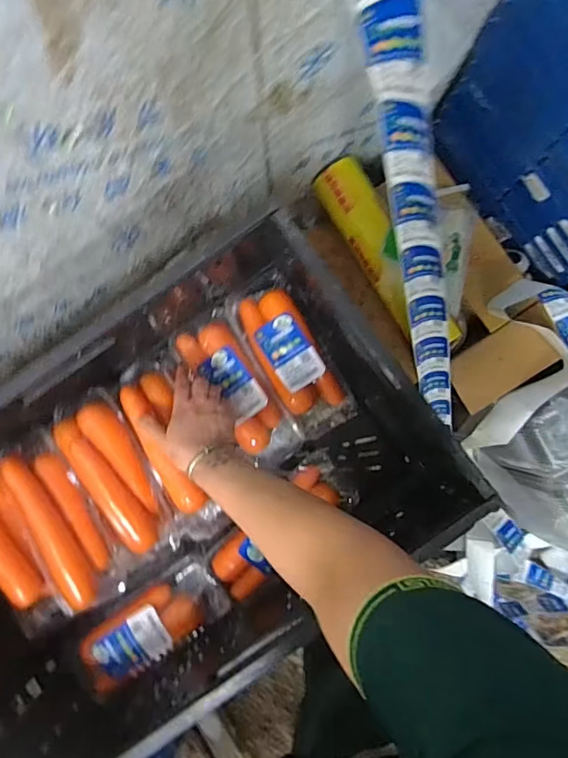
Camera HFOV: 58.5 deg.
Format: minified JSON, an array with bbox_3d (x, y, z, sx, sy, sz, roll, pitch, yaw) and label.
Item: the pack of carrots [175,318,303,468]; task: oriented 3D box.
[{"bbox_3d":[-0.063,0.021,0.717,0.082,0.036,0.227,-34,99,-1],"label":"pack of carrots"}]

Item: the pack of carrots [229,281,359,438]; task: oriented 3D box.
[{"bbox_3d":[0.011,-0.028,0.727,0.094,0.055,0.227,-30,87,-1],"label":"pack of carrots"}]

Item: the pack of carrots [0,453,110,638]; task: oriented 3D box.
[{"bbox_3d":[-0.315,0.209,0.659,0.152,0.068,0.205,-31,87,-1],"label":"pack of carrots"}]

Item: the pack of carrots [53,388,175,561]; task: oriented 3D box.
[{"bbox_3d":[-0.222,0.124,0.661,0.086,0.042,0.219,-25,87,-1],"label":"pack of carrots"}]

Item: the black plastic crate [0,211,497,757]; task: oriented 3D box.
[{"bbox_3d":[-0.134,0.140,0.641,0.591,0.241,0.411,-33,88,-1],"label":"black plastic crate"}]

